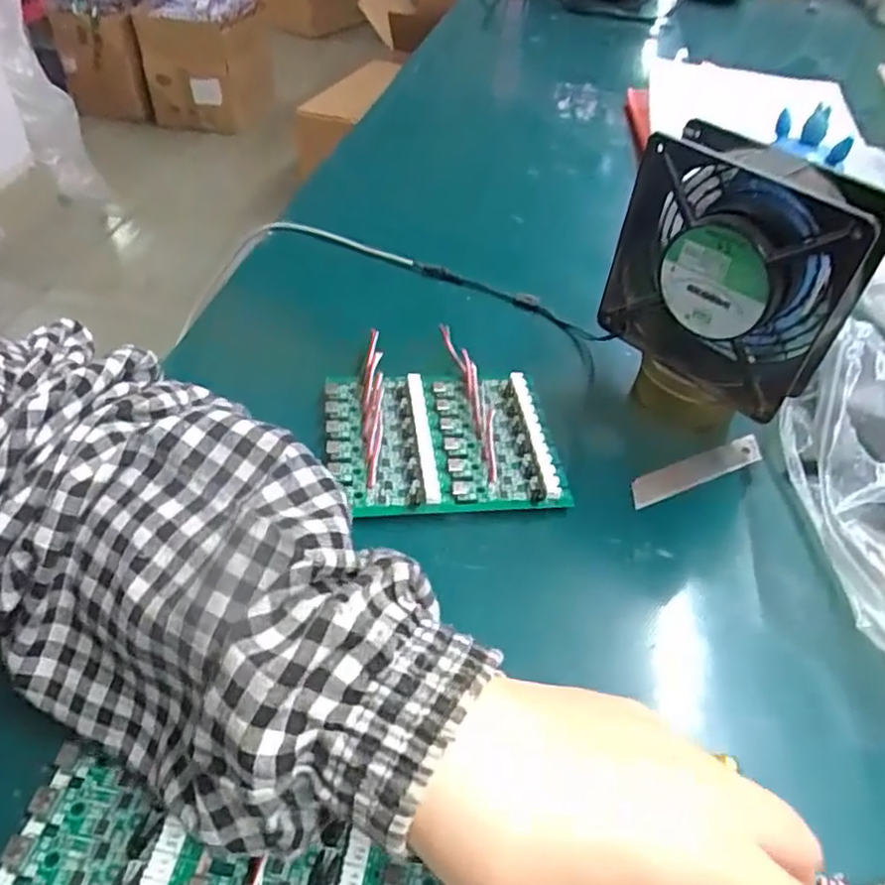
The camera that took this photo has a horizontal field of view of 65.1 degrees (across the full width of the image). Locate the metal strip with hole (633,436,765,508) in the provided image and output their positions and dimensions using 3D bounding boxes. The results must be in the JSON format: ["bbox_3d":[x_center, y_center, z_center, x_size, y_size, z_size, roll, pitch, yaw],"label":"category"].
[{"bbox_3d":[0.145,0.015,0.396,0.095,0.004,0.018,-16,49,-22],"label":"metal strip with hole"}]

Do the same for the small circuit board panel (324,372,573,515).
[{"bbox_3d":[-0.001,-0.001,0.383,0.121,0.014,0.099,-2,45,-9],"label":"small circuit board panel"}]

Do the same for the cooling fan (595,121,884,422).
[{"bbox_3d":[0.151,-0.092,0.372,0.122,0.121,0.044,36,52,30],"label":"cooling fan"}]

